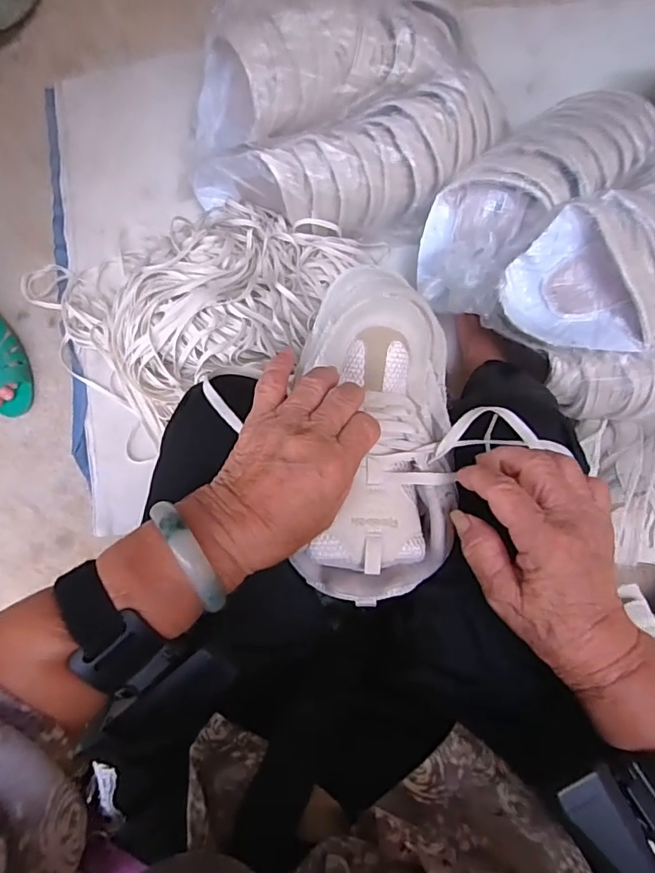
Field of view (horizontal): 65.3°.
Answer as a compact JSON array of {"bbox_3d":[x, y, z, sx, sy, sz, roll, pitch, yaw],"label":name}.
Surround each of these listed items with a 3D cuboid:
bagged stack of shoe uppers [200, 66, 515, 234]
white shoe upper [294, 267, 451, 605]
[{"bbox_3d":[0.036,-0.378,0.699,0.436,0.119,0.155,-18,82,-1],"label":"bagged stack of shoe uppers"},{"bbox_3d":[0.037,-0.015,0.371,0.107,0.076,0.254,1,77,2],"label":"white shoe upper"}]

